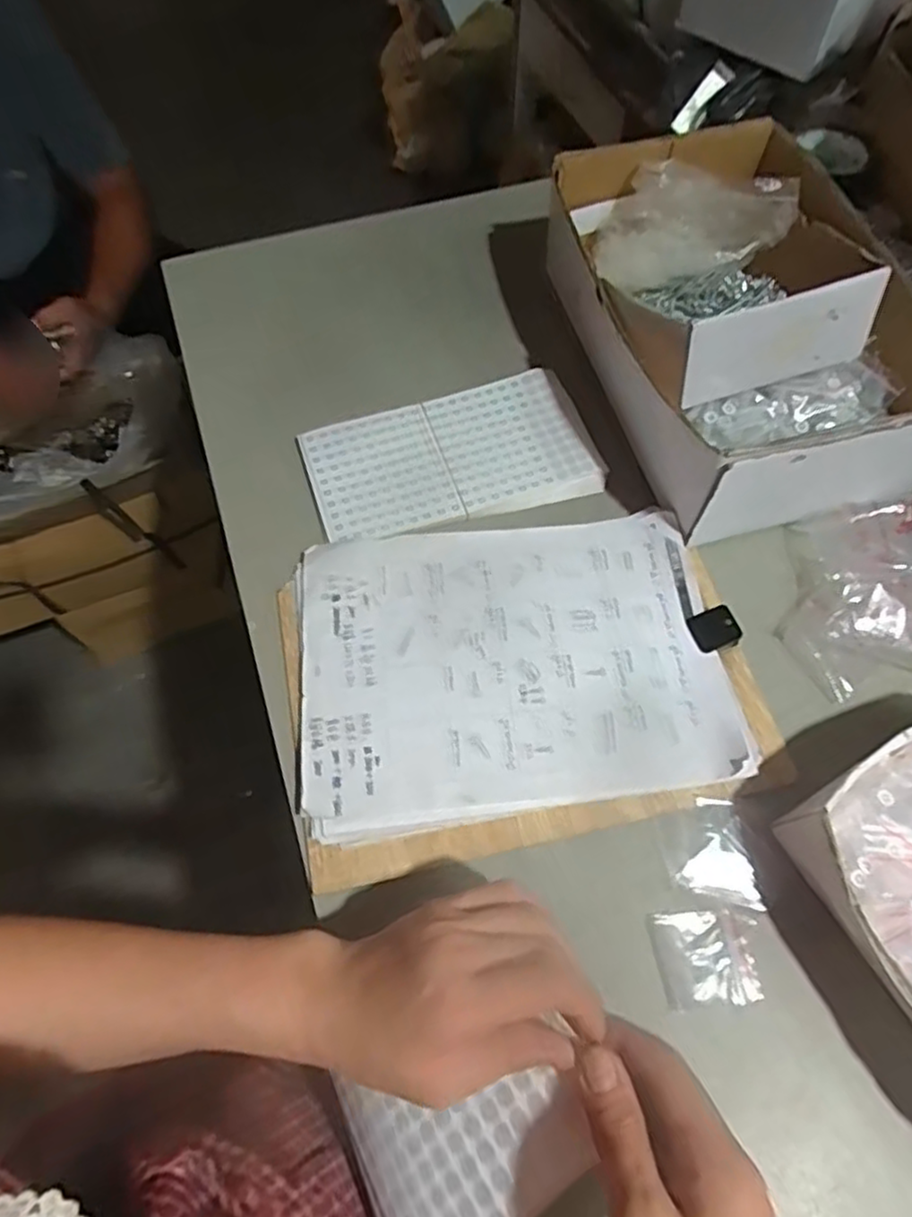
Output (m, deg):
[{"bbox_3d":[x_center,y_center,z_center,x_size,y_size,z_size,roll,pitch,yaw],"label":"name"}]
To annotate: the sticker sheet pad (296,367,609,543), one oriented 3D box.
[{"bbox_3d":[-0.004,-0.124,0.569,0.228,0.016,0.124,-16,63,-7],"label":"sticker sheet pad"}]

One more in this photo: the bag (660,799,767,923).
[{"bbox_3d":[0.162,0.157,0.432,0.055,0.006,0.069,-8,62,-4],"label":"bag"}]

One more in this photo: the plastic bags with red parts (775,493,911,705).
[{"bbox_3d":[0.329,-0.019,0.505,0.178,0.030,0.153,-4,62,-1],"label":"plastic bags with red parts"}]

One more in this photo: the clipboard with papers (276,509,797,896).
[{"bbox_3d":[0.043,0.042,0.484,0.311,0.021,0.232,-11,62,-5],"label":"clipboard with papers"}]

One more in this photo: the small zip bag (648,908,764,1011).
[{"bbox_3d":[0.148,0.208,0.411,0.055,0.005,0.050,-4,62,-2],"label":"small zip bag"}]

